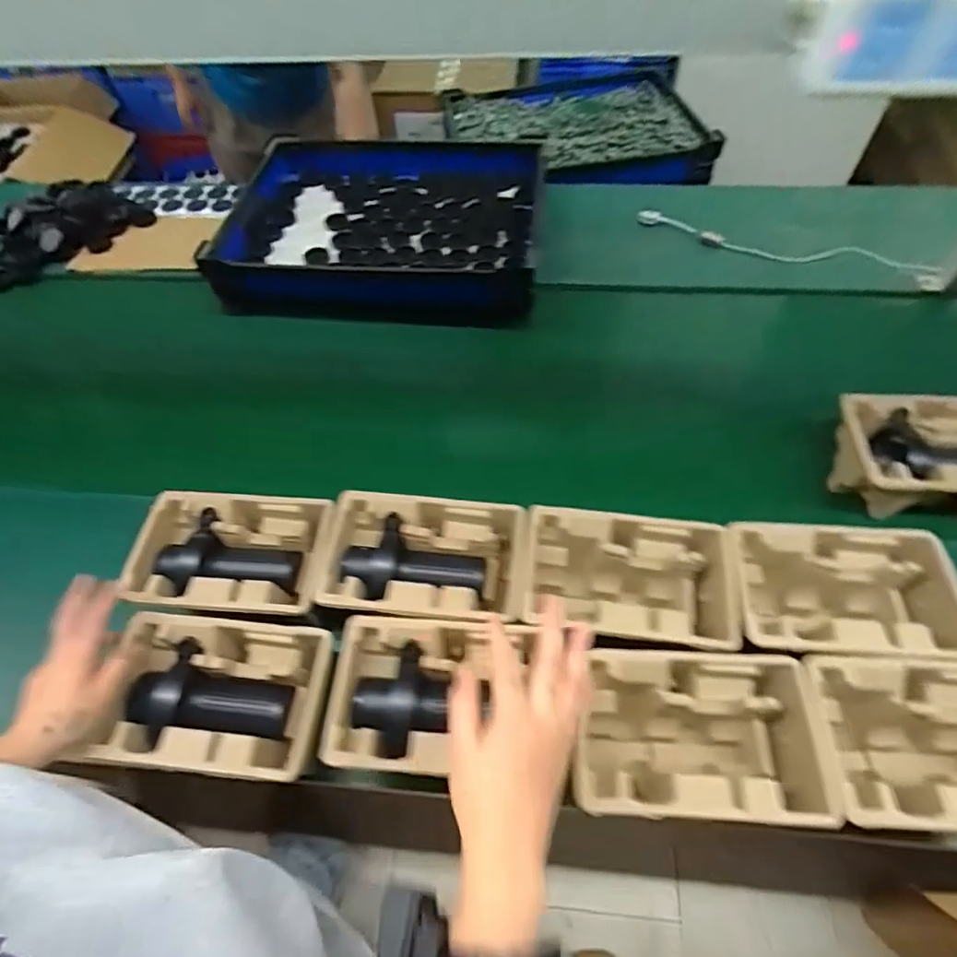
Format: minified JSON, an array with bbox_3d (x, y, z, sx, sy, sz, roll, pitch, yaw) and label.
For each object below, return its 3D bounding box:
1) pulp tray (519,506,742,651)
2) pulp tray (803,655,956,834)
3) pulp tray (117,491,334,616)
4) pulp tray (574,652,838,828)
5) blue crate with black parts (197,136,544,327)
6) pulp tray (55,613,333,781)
[{"bbox_3d":[0.171,0.130,0.648,0.224,0.099,0.144,5,59,6],"label":"pulp tray"},{"bbox_3d":[0.452,0.271,0.553,0.234,0.119,0.145,1,59,4],"label":"pulp tray"},{"bbox_3d":[-0.297,0.099,0.674,0.229,0.081,0.149,1,59,4],"label":"pulp tray"},{"bbox_3d":[0.220,0.272,0.573,0.235,0.124,0.149,0,59,3],"label":"pulp tray"},{"bbox_3d":[-0.195,-0.508,1.097,0.622,0.135,0.460,-1,59,3],"label":"blue crate with black parts"},{"bbox_3d":[-0.266,0.227,0.571,0.212,0.061,0.144,3,59,5],"label":"pulp tray"}]

